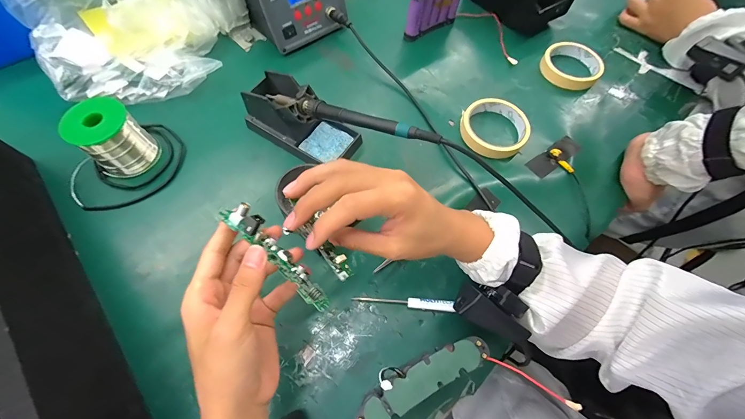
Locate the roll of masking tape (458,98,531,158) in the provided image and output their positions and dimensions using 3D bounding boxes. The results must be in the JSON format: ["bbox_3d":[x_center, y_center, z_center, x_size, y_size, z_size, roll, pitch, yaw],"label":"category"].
[{"bbox_3d":[0.168,-0.112,0.441,0.087,0.025,0.086,2,64,-3],"label":"roll of masking tape"}]

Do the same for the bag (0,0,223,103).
[{"bbox_3d":[-0.353,-0.258,0.442,0.248,0.112,0.223,42,71,16],"label":"bag"}]

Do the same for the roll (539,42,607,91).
[{"bbox_3d":[0.320,-0.232,0.513,0.090,0.022,0.093,2,64,-3],"label":"roll"}]

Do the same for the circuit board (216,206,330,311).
[{"bbox_3d":[-0.075,0.034,0.250,0.114,0.019,0.020,41,72,15],"label":"circuit board"}]

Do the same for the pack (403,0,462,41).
[{"bbox_3d":[0.101,-0.329,0.514,0.115,0.081,0.020,-33,71,-18],"label":"pack"}]

